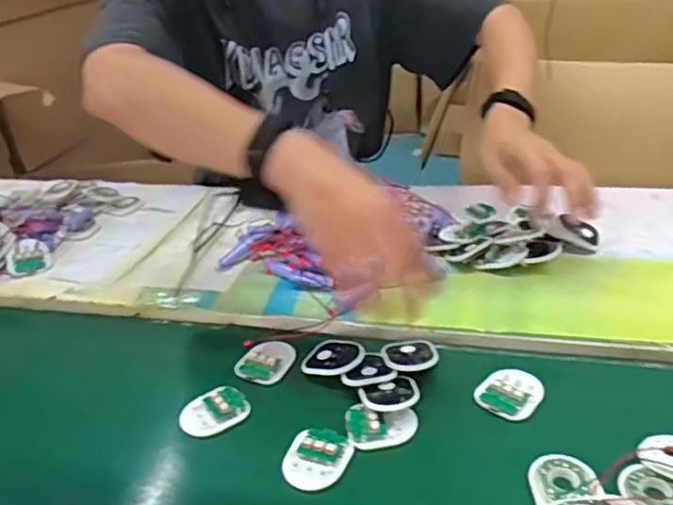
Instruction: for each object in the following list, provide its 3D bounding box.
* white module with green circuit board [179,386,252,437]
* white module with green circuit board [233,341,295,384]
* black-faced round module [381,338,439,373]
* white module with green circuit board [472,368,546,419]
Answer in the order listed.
[{"bbox_3d":[-0.108,0.141,0.546,0.059,0.012,0.039,-19,34,-23],"label":"white module with green circuit board"},{"bbox_3d":[-0.067,0.106,0.603,0.047,0.007,0.058,16,36,30],"label":"white module with green circuit board"},{"bbox_3d":[0.069,0.094,0.583,0.051,0.004,0.052,-3,31,2],"label":"black-faced round module"},{"bbox_3d":[0.154,0.123,0.538,0.057,0.008,0.047,-28,39,-34],"label":"white module with green circuit board"}]

